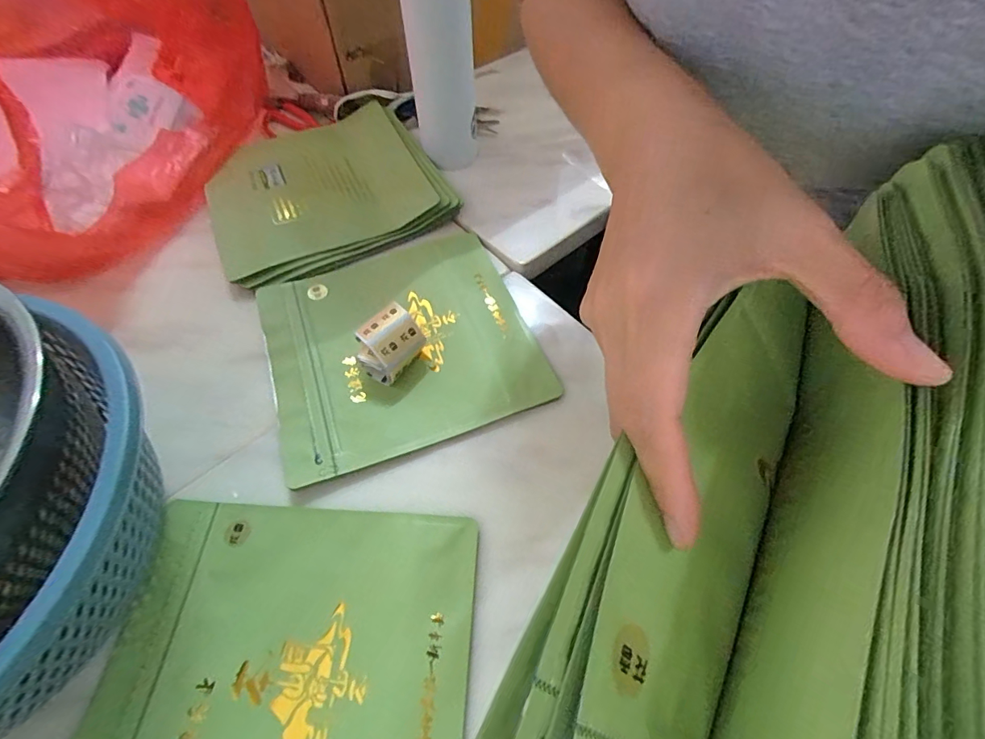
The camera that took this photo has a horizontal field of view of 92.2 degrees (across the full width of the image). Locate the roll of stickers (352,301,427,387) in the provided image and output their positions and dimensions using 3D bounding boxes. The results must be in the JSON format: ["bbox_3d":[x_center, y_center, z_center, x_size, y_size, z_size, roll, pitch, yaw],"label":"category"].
[{"bbox_3d":[-0.090,-0.019,0.421,0.043,0.048,0.054,36,63,19],"label":"roll of stickers"}]

